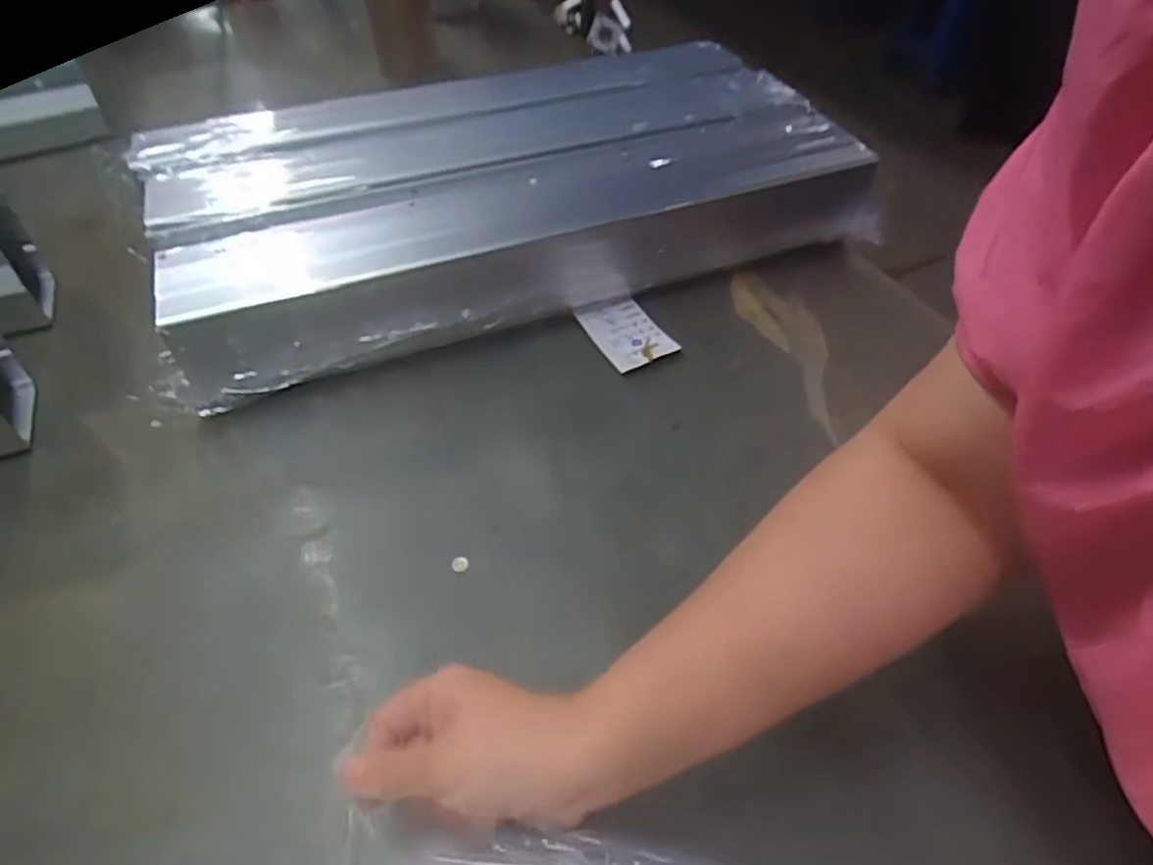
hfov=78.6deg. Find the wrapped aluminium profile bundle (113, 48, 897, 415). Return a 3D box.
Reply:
[{"bbox_3d":[-0.061,-0.202,0.617,0.559,0.120,0.248,-17,49,-15],"label":"wrapped aluminium profile bundle"}]

